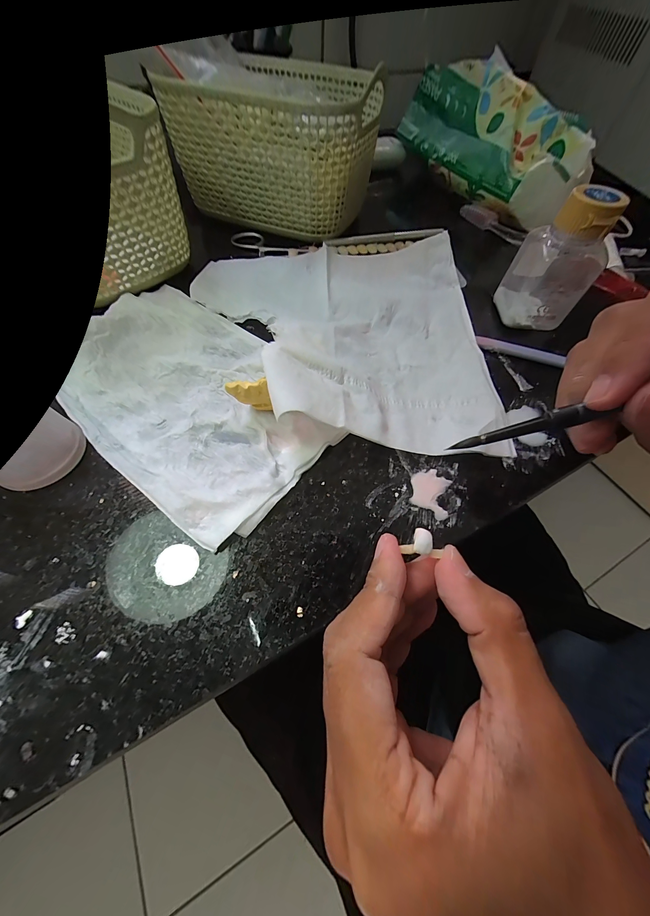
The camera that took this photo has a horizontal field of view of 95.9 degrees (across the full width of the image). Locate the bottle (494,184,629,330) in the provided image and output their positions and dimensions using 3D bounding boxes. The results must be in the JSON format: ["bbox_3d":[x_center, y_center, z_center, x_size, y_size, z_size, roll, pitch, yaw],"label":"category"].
[{"bbox_3d":[0.149,-0.126,0.189,0.037,0.069,0.038,4,60,0],"label":"bottle"}]

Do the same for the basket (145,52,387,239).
[{"bbox_3d":[-0.034,-0.269,0.252,0.148,0.073,0.128,14,60,5],"label":"basket"}]

